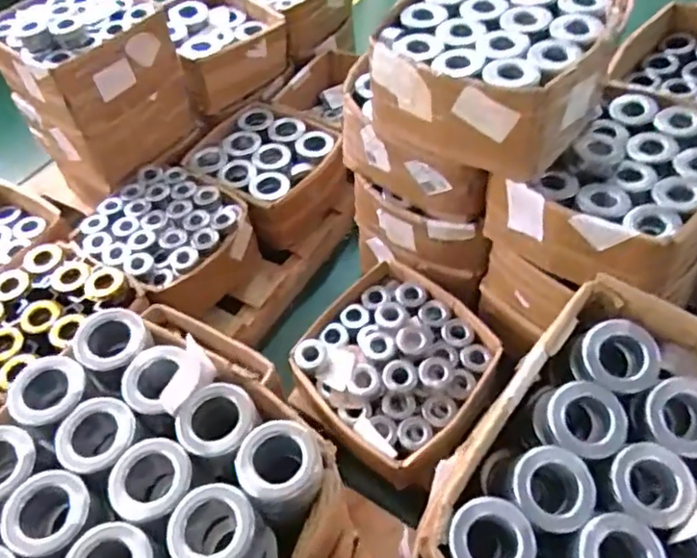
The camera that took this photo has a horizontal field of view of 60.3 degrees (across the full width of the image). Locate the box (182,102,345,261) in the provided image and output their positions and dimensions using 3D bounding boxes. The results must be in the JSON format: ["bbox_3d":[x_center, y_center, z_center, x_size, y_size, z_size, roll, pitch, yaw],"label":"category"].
[{"bbox_3d":[-0.213,-0.282,1.669,0.372,0.208,0.337,30,61,26],"label":"box"}]

